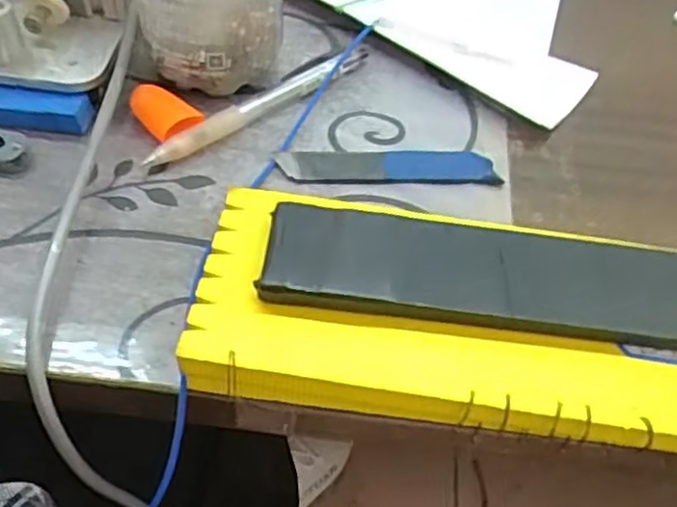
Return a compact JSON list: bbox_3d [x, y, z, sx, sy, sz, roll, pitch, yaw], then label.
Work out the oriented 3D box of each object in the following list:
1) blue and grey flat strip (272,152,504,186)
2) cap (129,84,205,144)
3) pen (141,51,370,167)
[{"bbox_3d":[0.022,-0.039,0.315,0.098,0.004,0.019,0,60,-5],"label":"blue and grey flat strip"},{"bbox_3d":[-0.081,-0.064,0.321,0.020,0.016,0.036,-37,53,-25],"label":"cap"},{"bbox_3d":[-0.037,-0.071,0.331,0.123,0.014,0.009,-35,52,-24],"label":"pen"}]

